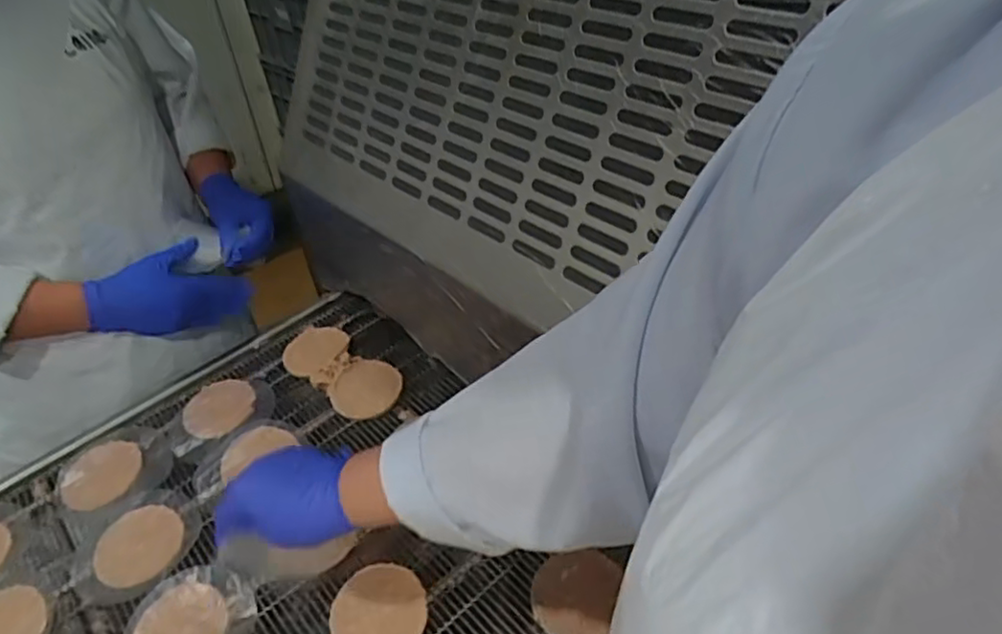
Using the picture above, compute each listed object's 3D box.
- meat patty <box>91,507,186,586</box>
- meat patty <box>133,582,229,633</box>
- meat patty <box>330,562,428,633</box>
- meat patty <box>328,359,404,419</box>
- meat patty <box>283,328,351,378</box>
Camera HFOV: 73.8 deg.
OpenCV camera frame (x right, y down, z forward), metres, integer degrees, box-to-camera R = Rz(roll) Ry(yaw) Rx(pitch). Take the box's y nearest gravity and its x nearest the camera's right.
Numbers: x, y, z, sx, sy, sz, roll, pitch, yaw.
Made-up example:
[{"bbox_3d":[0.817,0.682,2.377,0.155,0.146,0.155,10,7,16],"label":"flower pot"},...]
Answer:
[{"bbox_3d":[-0.360,0.224,0.666,0.082,0.005,0.084,-2,38,2],"label":"meat patty"},{"bbox_3d":[-0.286,0.279,0.594,0.084,0.012,0.080,-2,38,2],"label":"meat patty"},{"bbox_3d":[-0.108,0.260,0.589,0.081,0.012,0.081,-16,40,-14],"label":"meat patty"},{"bbox_3d":[-0.158,0.083,0.788,0.077,0.018,0.080,-2,38,2],"label":"meat patty"},{"bbox_3d":[-0.236,0.040,0.852,0.077,0.013,0.080,9,40,16],"label":"meat patty"}]

